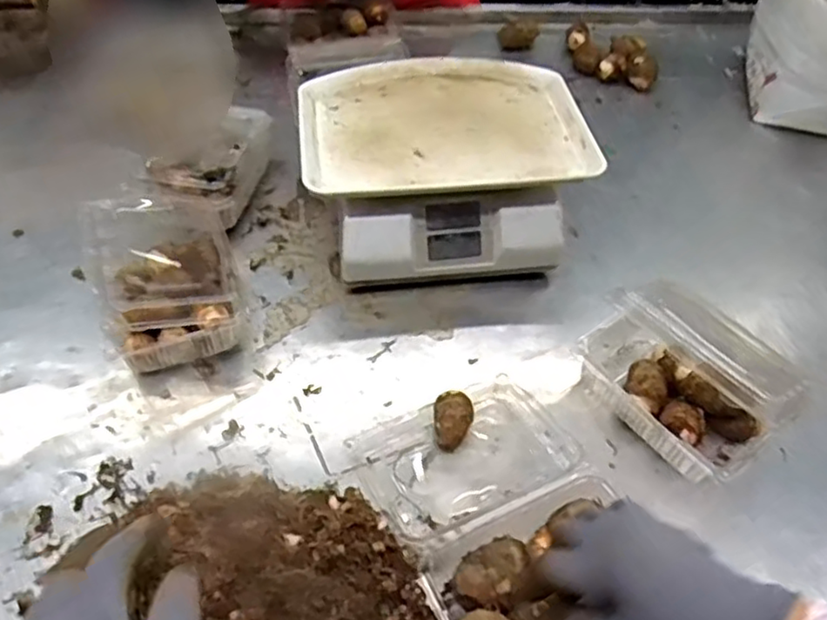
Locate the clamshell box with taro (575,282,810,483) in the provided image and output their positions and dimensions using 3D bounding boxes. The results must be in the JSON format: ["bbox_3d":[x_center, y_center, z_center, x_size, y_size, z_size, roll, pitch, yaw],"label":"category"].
[{"bbox_3d":[0.233,0.061,0.596,0.091,0.119,0.168,-27,56,-25],"label":"clamshell box with taro"}]

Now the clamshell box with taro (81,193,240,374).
[{"bbox_3d":[-0.242,-0.043,0.663,0.116,0.106,0.189,-13,51,-15],"label":"clamshell box with taro"}]

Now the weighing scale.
[{"bbox_3d":[0.029,-0.163,0.784,0.305,0.132,0.262,-6,51,-8],"label":"weighing scale"}]

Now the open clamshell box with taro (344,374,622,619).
[{"bbox_3d":[0.072,0.166,0.529,0.166,0.055,0.259,-17,52,-18],"label":"open clamshell box with taro"}]

